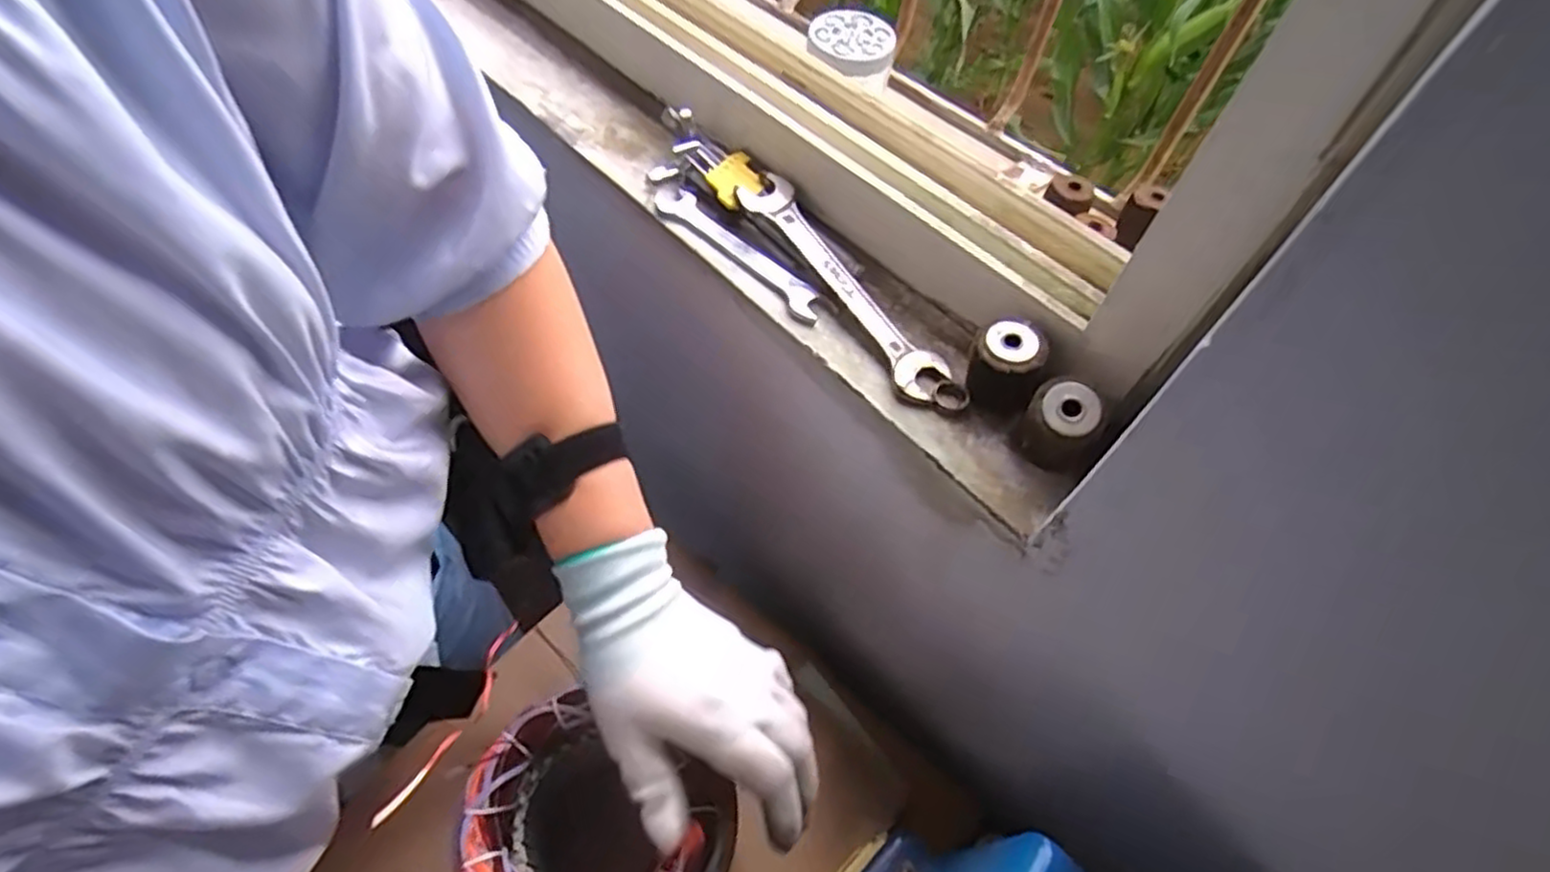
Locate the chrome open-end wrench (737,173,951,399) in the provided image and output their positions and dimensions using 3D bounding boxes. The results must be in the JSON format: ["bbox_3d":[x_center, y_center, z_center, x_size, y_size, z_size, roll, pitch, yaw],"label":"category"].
[{"bbox_3d":[0.041,-0.099,0.455,0.034,0.008,0.187,-31,69,-17],"label":"chrome open-end wrench"}]

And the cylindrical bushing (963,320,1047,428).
[{"bbox_3d":[0.129,-0.034,0.407,0.039,0.050,0.035,28,58,14],"label":"cylindrical bushing"}]

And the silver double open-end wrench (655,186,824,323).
[{"bbox_3d":[-0.026,-0.125,0.480,0.022,0.006,0.153,-37,66,-26],"label":"silver double open-end wrench"}]

